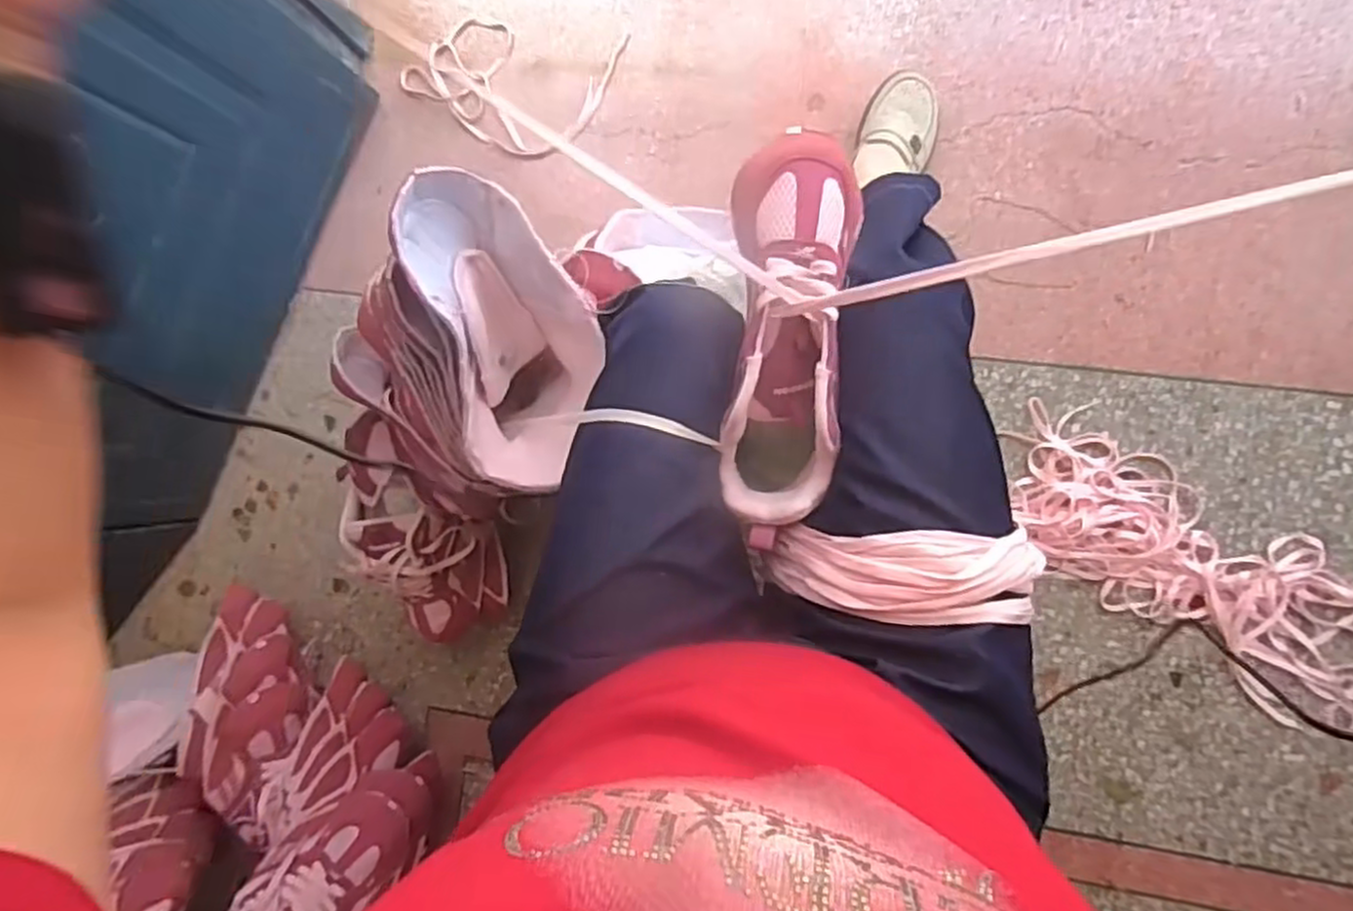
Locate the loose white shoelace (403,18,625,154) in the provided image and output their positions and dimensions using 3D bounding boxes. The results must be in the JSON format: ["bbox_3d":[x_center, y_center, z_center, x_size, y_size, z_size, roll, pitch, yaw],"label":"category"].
[{"bbox_3d":[-0.233,-0.503,1.021,0.301,0.022,0.173,13,92,7],"label":"loose white shoelace"}]

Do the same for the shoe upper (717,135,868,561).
[{"bbox_3d":[0.075,-0.076,0.506,0.082,0.064,0.265,4,99,6],"label":"shoe upper"}]

